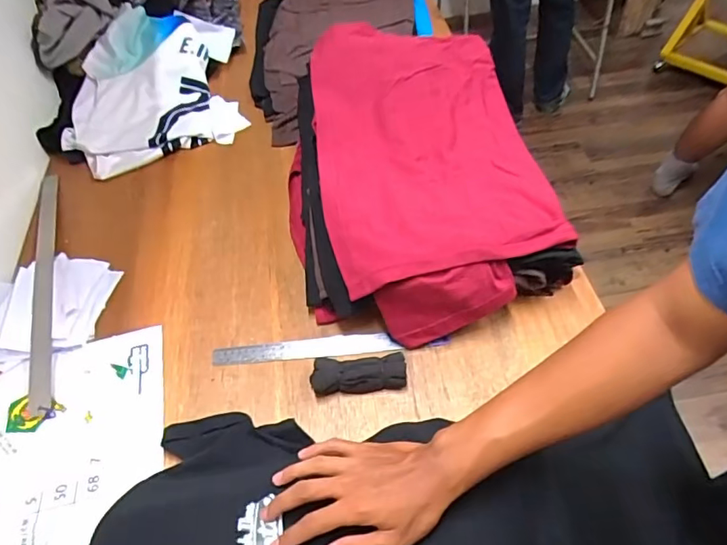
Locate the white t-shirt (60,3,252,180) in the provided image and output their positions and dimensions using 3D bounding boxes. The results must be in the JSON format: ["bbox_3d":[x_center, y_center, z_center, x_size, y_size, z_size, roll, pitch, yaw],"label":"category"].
[{"bbox_3d":[-0.436,-0.392,1.040,0.351,0.114,0.369,-15,53,-8],"label":"white t-shirt"}]

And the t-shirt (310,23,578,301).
[{"bbox_3d":[0.100,-0.211,0.794,0.340,0.070,0.526,-2,54,-9],"label":"t-shirt"}]

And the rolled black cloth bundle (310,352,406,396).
[{"bbox_3d":[-0.006,0.137,0.681,0.124,0.030,0.045,-5,53,0],"label":"rolled black cloth bundle"}]

